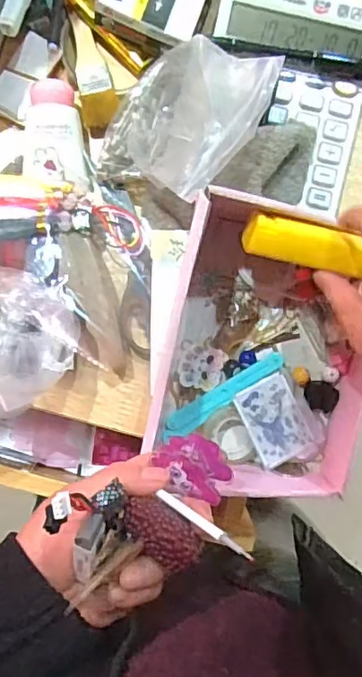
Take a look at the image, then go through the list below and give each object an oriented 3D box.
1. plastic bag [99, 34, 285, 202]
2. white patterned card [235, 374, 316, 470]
[{"bbox_3d":[0.002,-0.156,0.392,0.098,0.063,0.115,32,87,1],"label":"plastic bag"},{"bbox_3d":[0.071,0.061,0.412,0.043,0.009,0.061,-24,87,-2],"label":"white patterned card"}]

